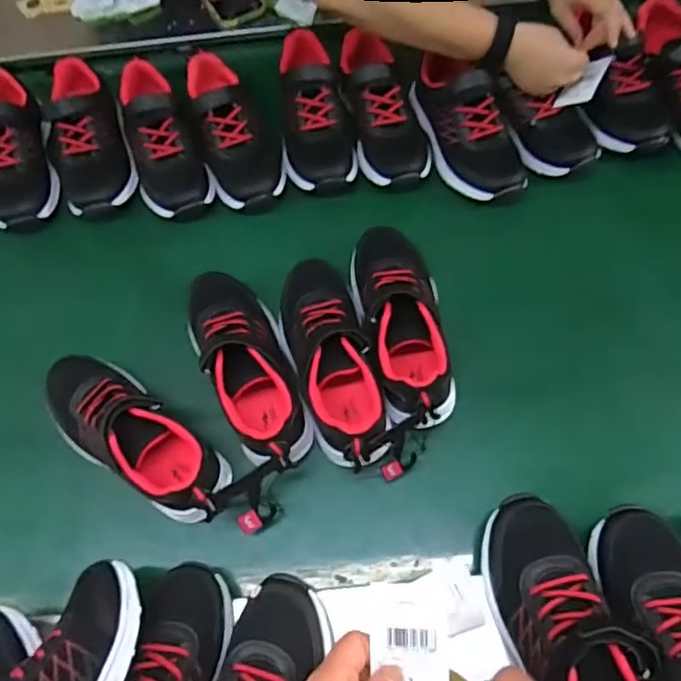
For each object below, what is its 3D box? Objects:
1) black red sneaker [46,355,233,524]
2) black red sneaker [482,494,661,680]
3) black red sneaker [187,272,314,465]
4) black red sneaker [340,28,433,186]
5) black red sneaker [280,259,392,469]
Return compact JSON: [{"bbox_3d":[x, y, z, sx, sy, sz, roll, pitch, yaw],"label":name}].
[{"bbox_3d":[-0.213,0.098,0.612,0.232,0.090,0.084,33,71,17],"label":"black red sneaker"},{"bbox_3d":[0.186,0.233,0.473,0.090,0.074,0.221,-18,65,-5],"label":"black red sneaker"},{"bbox_3d":[-0.096,0.030,0.644,0.086,0.099,0.221,-25,66,-8],"label":"black red sneaker"},{"bbox_3d":[0.056,-0.305,0.774,0.099,0.079,0.221,-13,78,-3],"label":"black red sneaker"},{"bbox_3d":[-0.010,0.023,0.642,0.080,0.102,0.231,-14,65,-3],"label":"black red sneaker"}]

